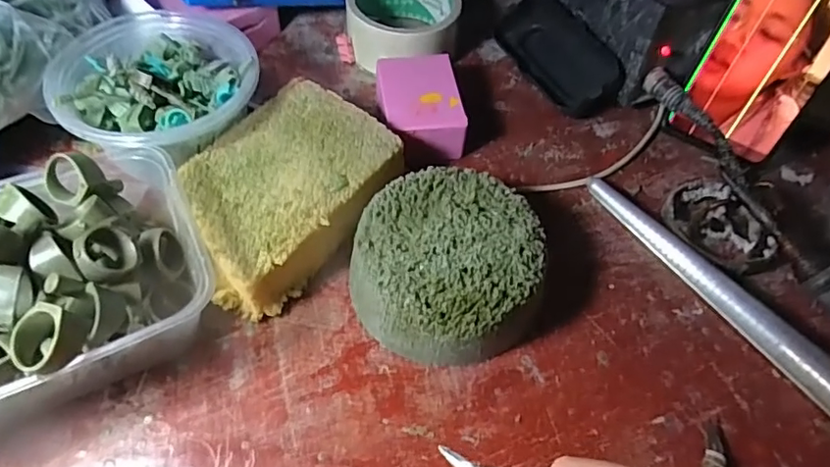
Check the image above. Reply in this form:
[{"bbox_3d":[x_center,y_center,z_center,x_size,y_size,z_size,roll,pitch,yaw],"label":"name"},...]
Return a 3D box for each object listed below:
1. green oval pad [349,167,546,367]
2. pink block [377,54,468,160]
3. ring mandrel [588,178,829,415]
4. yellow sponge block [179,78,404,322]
[{"bbox_3d":[0.019,0.016,0.307,0.104,0.044,0.104,2,56,-2],"label":"green oval pad"},{"bbox_3d":[0.003,-0.087,0.383,0.053,0.034,0.075,-7,57,-7],"label":"pink block"},{"bbox_3d":[0.187,0.049,0.306,0.016,0.025,0.237,-32,63,-22],"label":"ring mandrel"},{"bbox_3d":[-0.076,-0.021,0.327,0.093,0.044,0.131,34,61,18],"label":"yellow sponge block"}]

